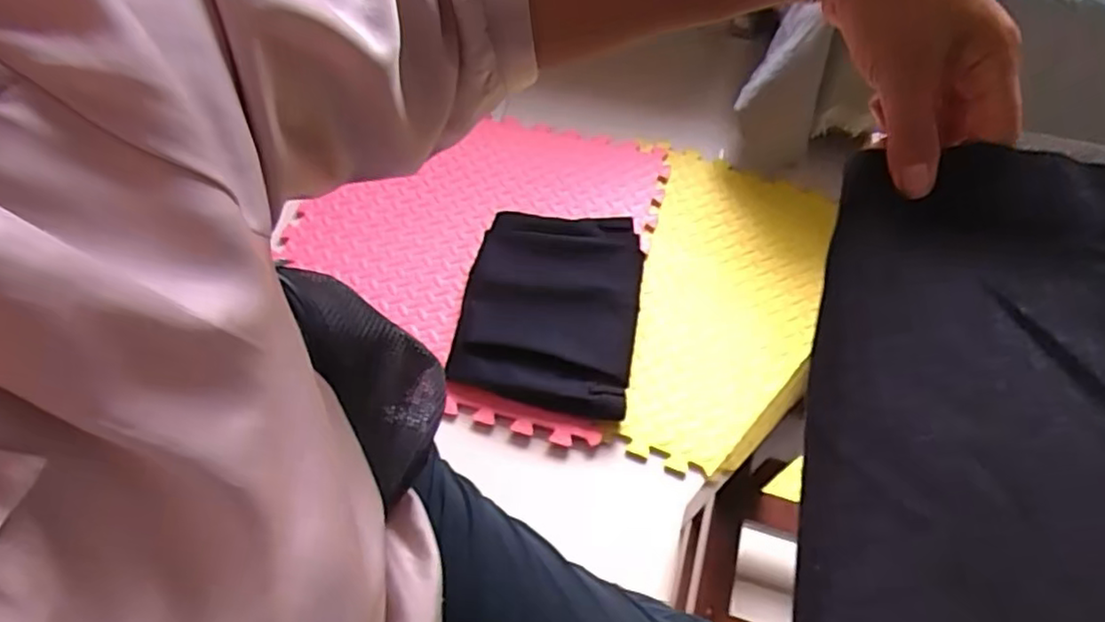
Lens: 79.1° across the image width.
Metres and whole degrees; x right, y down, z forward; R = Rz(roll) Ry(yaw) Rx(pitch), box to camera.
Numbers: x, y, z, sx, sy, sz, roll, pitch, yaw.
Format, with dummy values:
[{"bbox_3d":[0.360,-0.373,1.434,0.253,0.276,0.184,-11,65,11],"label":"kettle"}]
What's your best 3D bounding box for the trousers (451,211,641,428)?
[{"bbox_3d":[-0.001,-0.013,1.073,0.274,0.054,0.341,11,60,3],"label":"trousers"}]

